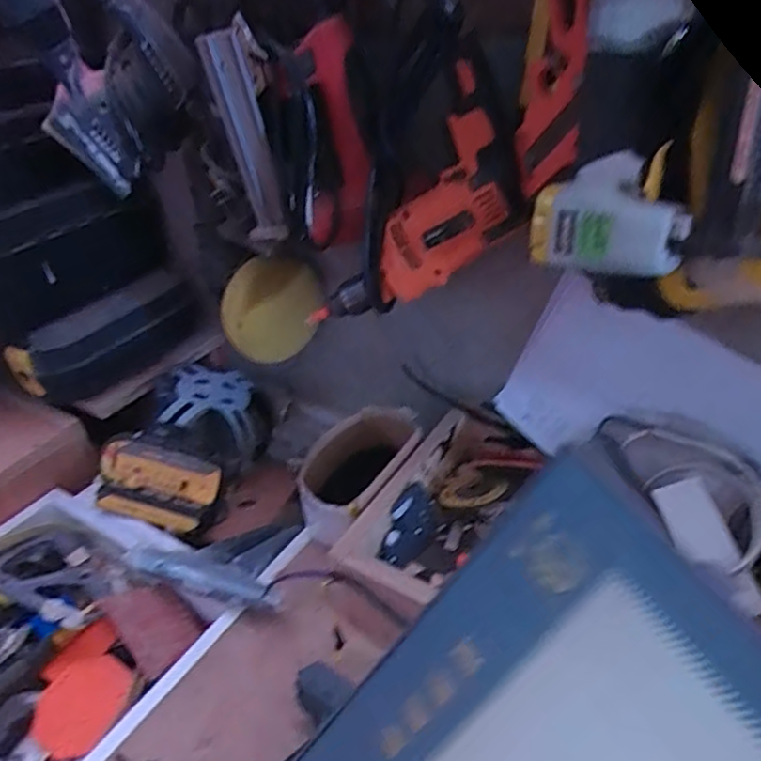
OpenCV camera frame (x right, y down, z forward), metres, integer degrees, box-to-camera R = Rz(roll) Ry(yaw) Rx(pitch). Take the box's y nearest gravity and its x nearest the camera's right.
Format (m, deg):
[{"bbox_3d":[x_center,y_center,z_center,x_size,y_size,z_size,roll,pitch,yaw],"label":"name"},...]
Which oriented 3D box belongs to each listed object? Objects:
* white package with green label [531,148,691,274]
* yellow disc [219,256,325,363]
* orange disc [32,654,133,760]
[{"bbox_3d":[0.178,-0.126,0.474,0.112,0.077,0.048,23,44,34],"label":"white package with green label"},{"bbox_3d":[-0.141,-0.089,0.821,0.137,0.156,0.022,-28,48,-3],"label":"yellow disc"},{"bbox_3d":[-0.338,0.368,0.701,0.093,0.015,0.105,16,40,27],"label":"orange disc"}]

